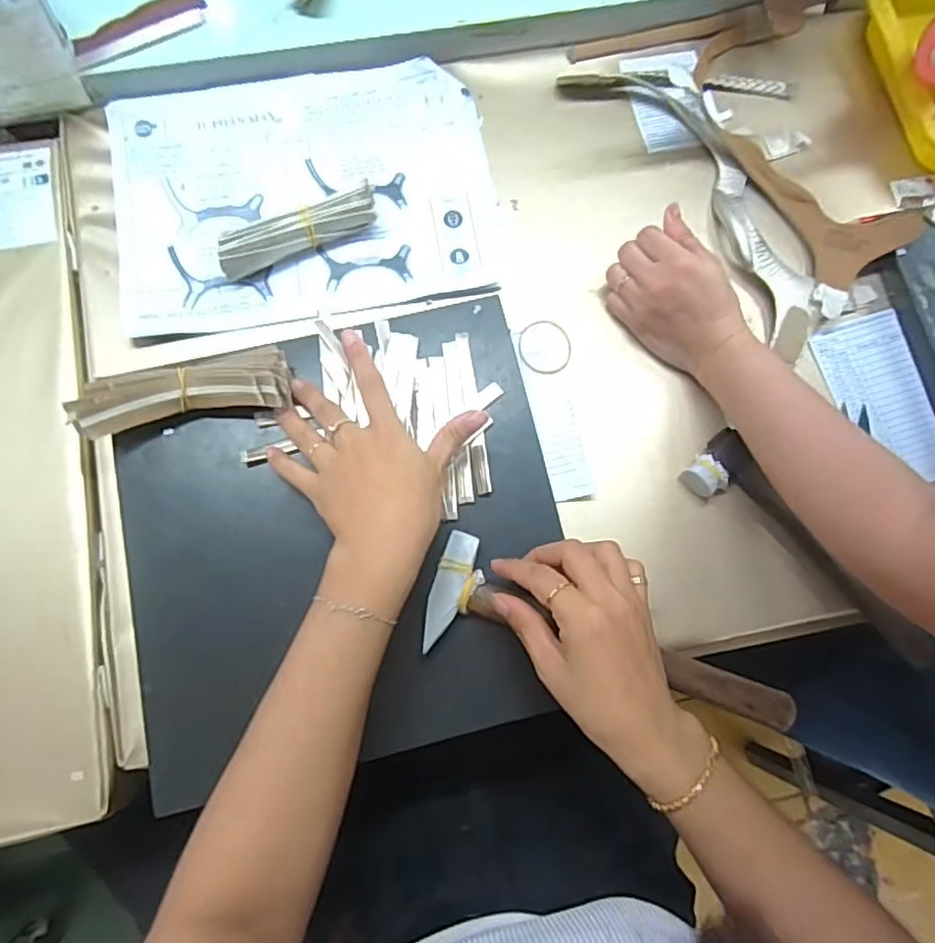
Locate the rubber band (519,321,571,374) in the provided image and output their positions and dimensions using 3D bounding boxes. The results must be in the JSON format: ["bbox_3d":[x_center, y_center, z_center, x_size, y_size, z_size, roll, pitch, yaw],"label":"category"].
[{"bbox_3d":[0.062,-0.100,0.494,0.041,0.004,0.046,0,81,-2],"label":"rubber band"}]

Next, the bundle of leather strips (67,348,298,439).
[{"bbox_3d":[-0.197,-0.056,0.428,0.142,0.028,0.043,-11,79,-5],"label":"bundle of leather strips"}]

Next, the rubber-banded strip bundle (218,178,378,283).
[{"bbox_3d":[-0.134,-0.193,0.491,0.129,0.033,0.033,-24,82,-6],"label":"rubber-banded strip bundle"}]

